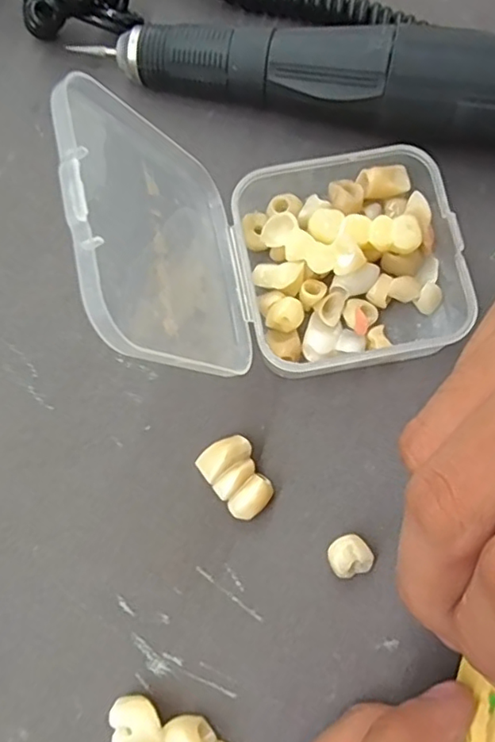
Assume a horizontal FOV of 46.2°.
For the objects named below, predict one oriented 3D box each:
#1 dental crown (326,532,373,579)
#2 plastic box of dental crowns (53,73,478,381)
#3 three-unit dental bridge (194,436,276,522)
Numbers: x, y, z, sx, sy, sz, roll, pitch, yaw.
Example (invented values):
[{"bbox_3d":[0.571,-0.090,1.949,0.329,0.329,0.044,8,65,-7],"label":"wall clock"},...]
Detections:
[{"bbox_3d":[0.025,0.046,0.144,0.010,0.008,0.009,-27,78,-6],"label":"dental crown"},{"bbox_3d":[0.012,-0.032,0.132,0.087,0.066,0.058,-6,77,-1],"label":"plastic box of dental crowns"},{"bbox_3d":[-0.002,0.027,0.150,0.014,0.007,0.020,-36,79,-8],"label":"three-unit dental bridge"}]

